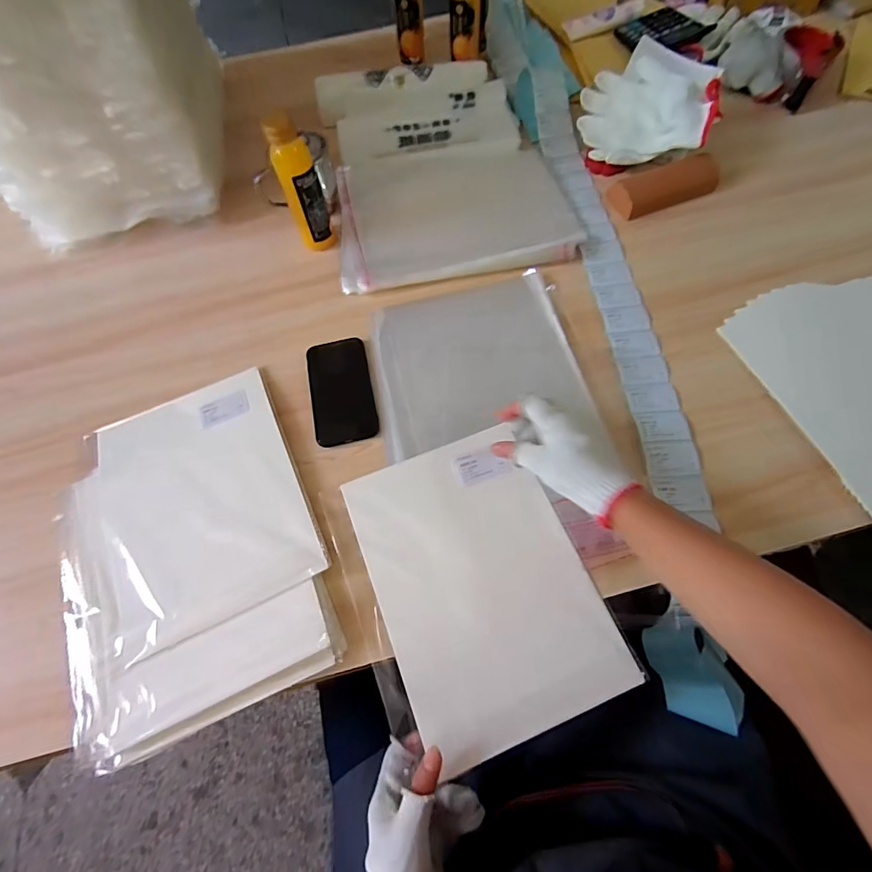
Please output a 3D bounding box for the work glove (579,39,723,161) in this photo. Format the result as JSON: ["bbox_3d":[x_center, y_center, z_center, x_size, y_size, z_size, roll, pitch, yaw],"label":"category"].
[{"bbox_3d":[0.320,-0.498,0.691,0.187,0.030,0.160,23,107,20],"label":"work glove"}]

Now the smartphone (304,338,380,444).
[{"bbox_3d":[-0.121,-0.059,0.586,0.076,0.009,0.147,-9,70,-11],"label":"smartphone"}]

